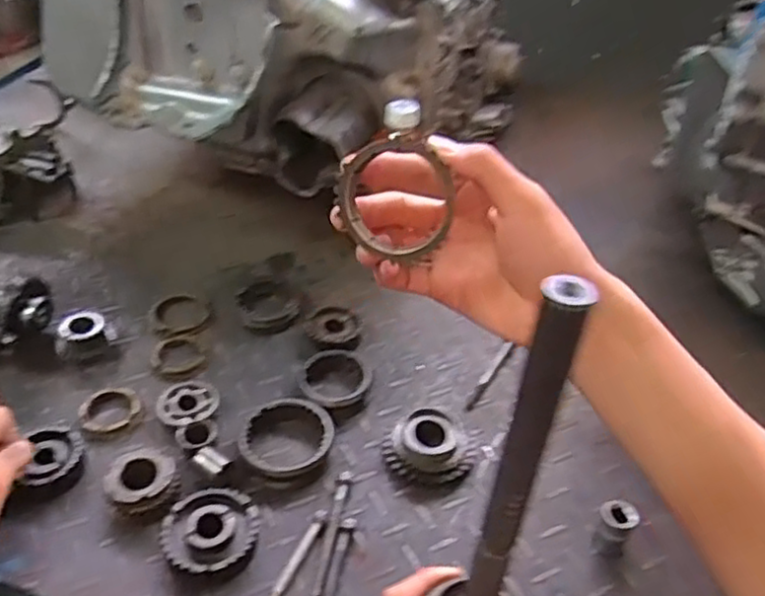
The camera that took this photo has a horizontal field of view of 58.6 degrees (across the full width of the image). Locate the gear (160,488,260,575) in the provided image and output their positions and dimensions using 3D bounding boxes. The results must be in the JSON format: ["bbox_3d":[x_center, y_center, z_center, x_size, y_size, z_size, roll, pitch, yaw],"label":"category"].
[{"bbox_3d":[-0.130,0.178,0.517,0.069,0.022,0.070,1,41,-1],"label":"gear"}]

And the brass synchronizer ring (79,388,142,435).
[{"bbox_3d":[-0.244,0.099,0.613,0.050,0.011,0.048,1,41,-1],"label":"brass synchronizer ring"}]

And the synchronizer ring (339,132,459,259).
[{"bbox_3d":[0.008,-0.052,0.354,0.060,0.062,0.005,-21,5,24],"label":"synchronizer ring"}]

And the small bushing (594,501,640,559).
[{"bbox_3d":[0.178,0.173,0.520,0.026,0.035,0.024,-29,50,-31],"label":"small bushing"}]

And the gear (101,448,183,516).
[{"bbox_3d":[-0.190,0.149,0.544,0.053,0.029,0.051,-16,44,-20],"label":"gear"}]

